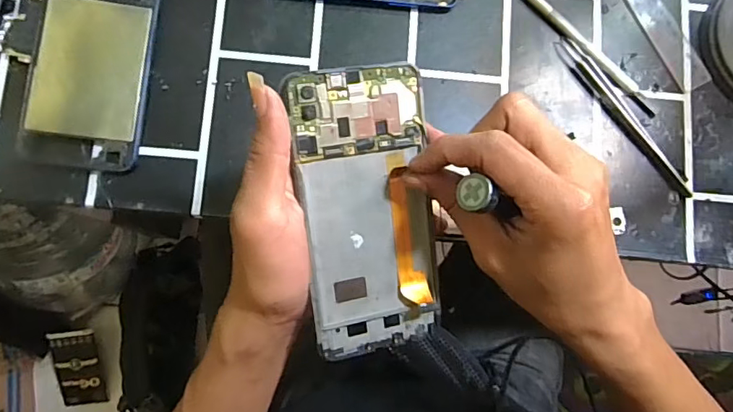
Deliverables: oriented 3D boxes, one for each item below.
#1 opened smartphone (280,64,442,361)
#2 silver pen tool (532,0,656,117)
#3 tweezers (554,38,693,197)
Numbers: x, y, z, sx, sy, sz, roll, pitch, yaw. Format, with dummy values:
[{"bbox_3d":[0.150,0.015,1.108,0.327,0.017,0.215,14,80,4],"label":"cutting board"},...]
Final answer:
[{"bbox_3d":[0.002,0.006,0.269,0.069,0.006,0.149,-10,105,-15],"label":"opened smartphone"},{"bbox_3d":[0.167,-0.119,0.388,0.011,0.006,0.135,-44,87,-9],"label":"silver pen tool"},{"bbox_3d":[0.192,-0.068,0.382,0.017,0.006,0.143,-36,86,-8],"label":"tweezers"}]

